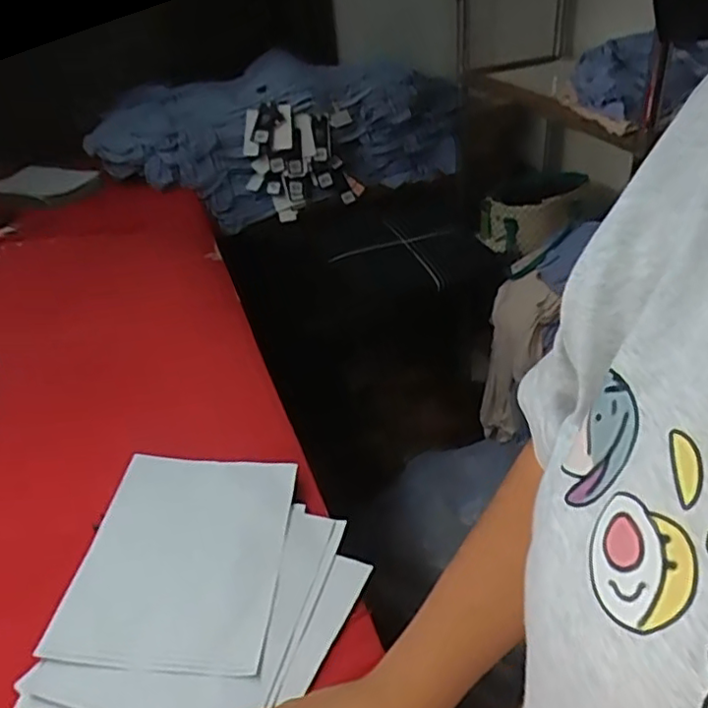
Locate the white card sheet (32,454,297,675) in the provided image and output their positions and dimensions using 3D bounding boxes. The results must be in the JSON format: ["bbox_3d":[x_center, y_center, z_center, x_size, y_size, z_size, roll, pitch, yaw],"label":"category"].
[{"bbox_3d":[-0.177,0.206,0.662,0.197,0.010,0.243,8,38,-1],"label":"white card sheet"}]

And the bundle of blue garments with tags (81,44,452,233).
[{"bbox_3d":[-0.199,-0.623,1.805,1.004,0.350,0.310,-22,37,-21],"label":"bundle of blue garments with tags"}]

